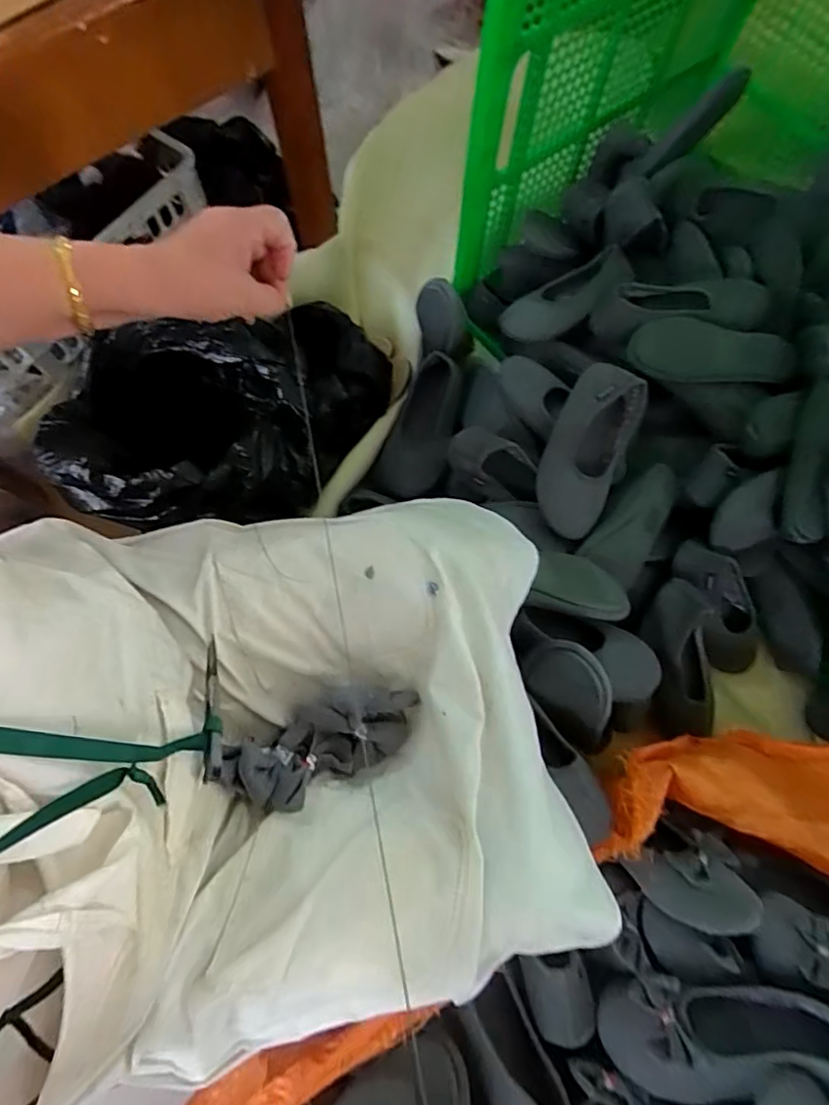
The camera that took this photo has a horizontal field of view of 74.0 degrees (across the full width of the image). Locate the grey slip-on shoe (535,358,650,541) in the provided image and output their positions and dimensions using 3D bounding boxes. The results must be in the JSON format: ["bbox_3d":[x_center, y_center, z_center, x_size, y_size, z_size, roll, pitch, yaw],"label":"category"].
[{"bbox_3d":[0.234,-0.141,0.744,0.102,0.054,0.234,22,87,5],"label":"grey slip-on shoe"}]

